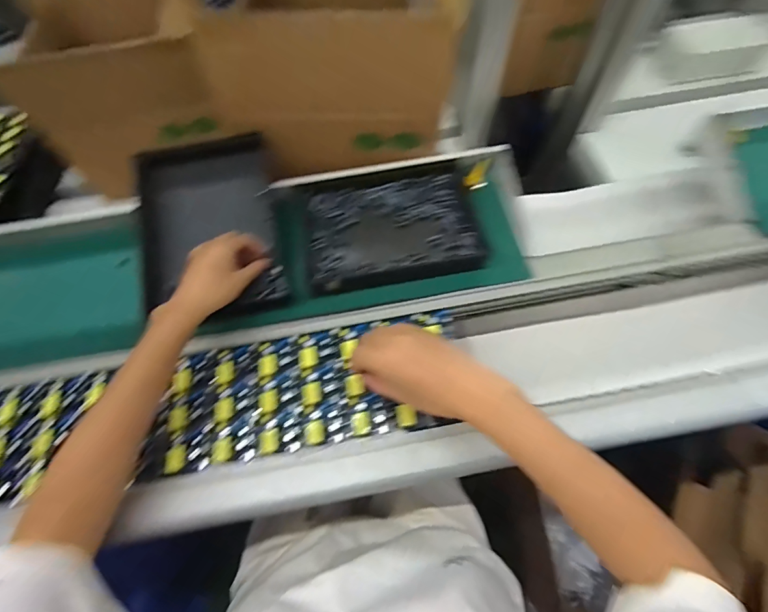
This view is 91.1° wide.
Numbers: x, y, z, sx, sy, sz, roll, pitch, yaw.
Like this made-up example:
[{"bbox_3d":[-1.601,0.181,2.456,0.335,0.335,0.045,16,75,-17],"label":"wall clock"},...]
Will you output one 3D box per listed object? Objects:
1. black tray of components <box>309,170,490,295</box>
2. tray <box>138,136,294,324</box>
[{"bbox_3d":[0.011,-0.103,0.498,0.215,0.026,0.165,-9,63,-1],"label":"black tray of components"},{"bbox_3d":[-0.220,-0.095,0.469,0.167,0.032,0.234,-11,77,-9],"label":"tray"}]

